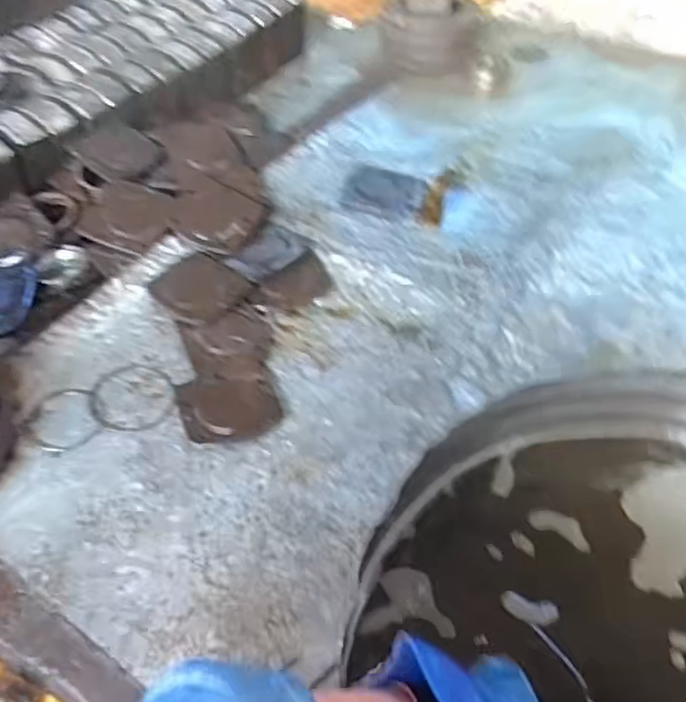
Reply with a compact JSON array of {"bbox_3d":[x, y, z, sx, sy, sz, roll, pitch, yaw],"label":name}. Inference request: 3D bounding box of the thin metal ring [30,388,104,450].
[{"bbox_3d":[-0.417,0.103,1.028,0.100,0.005,0.106,0,49,0],"label":"thin metal ring"}]

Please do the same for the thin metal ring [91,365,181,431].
[{"bbox_3d":[-0.323,0.071,1.072,0.131,0.009,0.126,4,50,-4],"label":"thin metal ring"}]

